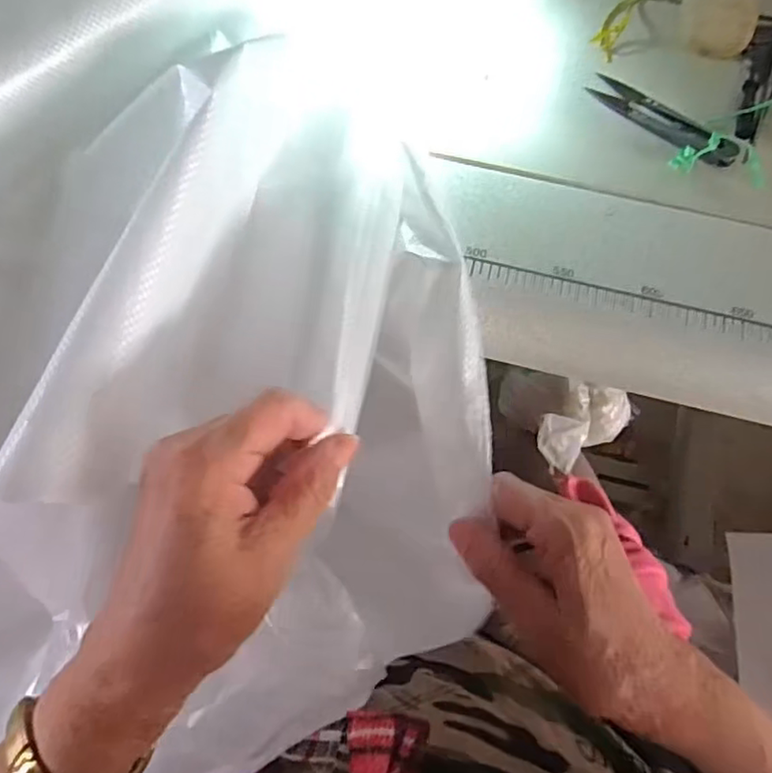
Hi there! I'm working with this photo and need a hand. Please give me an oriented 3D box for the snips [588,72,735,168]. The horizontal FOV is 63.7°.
[{"bbox_3d":[0.172,-0.167,0.384,0.098,0.008,0.024,40,72,13],"label":"snips"}]

